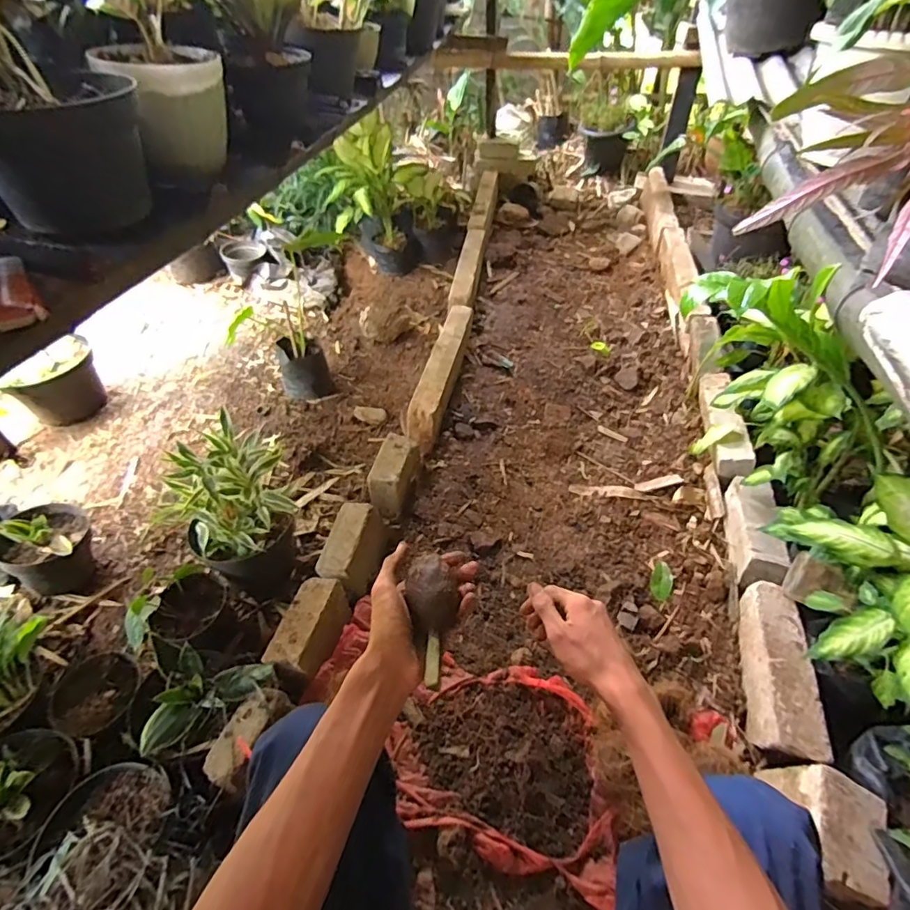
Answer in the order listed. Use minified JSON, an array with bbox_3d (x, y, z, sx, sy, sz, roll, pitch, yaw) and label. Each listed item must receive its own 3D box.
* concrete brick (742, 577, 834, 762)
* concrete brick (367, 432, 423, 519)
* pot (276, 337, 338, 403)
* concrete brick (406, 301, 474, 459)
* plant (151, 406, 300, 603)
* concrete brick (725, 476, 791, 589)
[{"bbox_3d":[0.574,0.383,0.917,0.074,0.116,0.307,8,48,11],"label":"concrete brick"},{"bbox_3d":[-0.147,0.056,1.304,0.090,0.137,0.194,8,48,11],"label":"concrete brick"},{"bbox_3d":[-0.473,-0.270,1.623,0.154,0.154,0.124,-16,48,-11],"label":"pot"},{"bbox_3d":[-0.035,-0.256,1.601,0.097,0.149,0.601,6,47,10],"label":"concrete brick"},{"bbox_3d":[-0.447,0.125,1.092,0.190,0.341,0.216,14,49,16],"label":"plant"},{"bbox_3d":[0.641,0.158,1.104,0.077,0.101,0.253,5,47,9],"label":"concrete brick"}]

